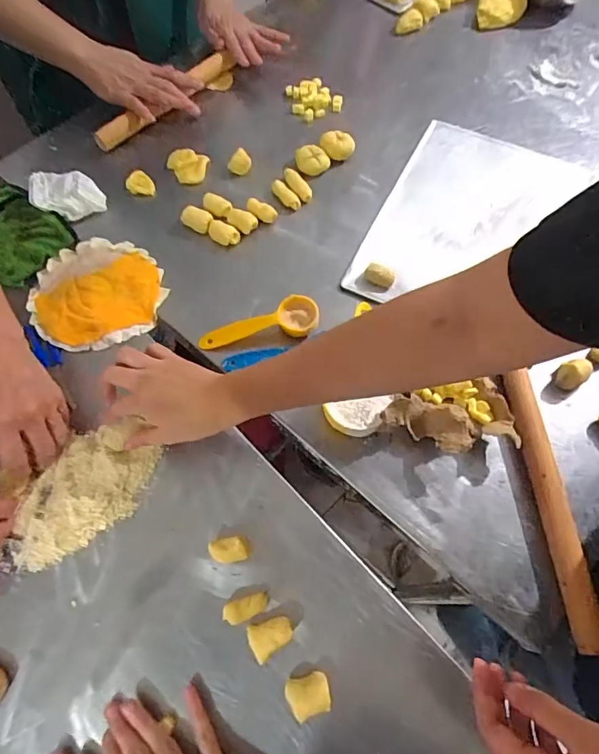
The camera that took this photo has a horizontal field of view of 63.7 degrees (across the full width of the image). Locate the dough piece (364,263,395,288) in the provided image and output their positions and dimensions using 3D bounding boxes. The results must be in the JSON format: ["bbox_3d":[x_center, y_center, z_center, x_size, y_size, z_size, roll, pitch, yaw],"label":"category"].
[{"bbox_3d":[0.101,-0.128,0.608,0.037,0.021,0.024,15,68,6],"label":"dough piece"}]

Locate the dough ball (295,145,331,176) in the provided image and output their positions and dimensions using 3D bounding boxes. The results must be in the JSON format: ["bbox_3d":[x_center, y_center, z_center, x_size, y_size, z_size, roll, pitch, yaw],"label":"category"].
[{"bbox_3d":[0.018,-0.306,0.682,0.048,0.020,0.040,0,67,0],"label":"dough ball"}]

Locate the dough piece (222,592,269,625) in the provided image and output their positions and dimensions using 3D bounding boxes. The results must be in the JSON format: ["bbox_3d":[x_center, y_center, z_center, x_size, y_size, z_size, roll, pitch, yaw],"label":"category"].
[{"bbox_3d":[-0.051,0.219,0.458,0.044,0.014,0.019,-20,69,-8],"label":"dough piece"}]

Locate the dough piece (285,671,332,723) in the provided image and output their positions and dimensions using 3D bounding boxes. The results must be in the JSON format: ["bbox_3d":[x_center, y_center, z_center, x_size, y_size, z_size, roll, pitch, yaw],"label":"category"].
[{"bbox_3d":[0.008,0.281,0.426,0.037,0.027,0.029,-12,68,-5],"label":"dough piece"}]

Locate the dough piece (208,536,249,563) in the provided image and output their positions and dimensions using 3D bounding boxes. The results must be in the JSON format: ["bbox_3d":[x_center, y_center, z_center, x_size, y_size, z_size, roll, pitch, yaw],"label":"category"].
[{"bbox_3d":[-0.070,0.171,0.477,0.037,0.019,0.023,-7,67,-3],"label":"dough piece"}]

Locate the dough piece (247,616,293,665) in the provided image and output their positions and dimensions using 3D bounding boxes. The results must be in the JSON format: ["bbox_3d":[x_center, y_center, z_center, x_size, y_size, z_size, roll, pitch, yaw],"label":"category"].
[{"bbox_3d":[-0.026,0.241,0.445,0.040,0.018,0.031,-17,68,-7],"label":"dough piece"}]

